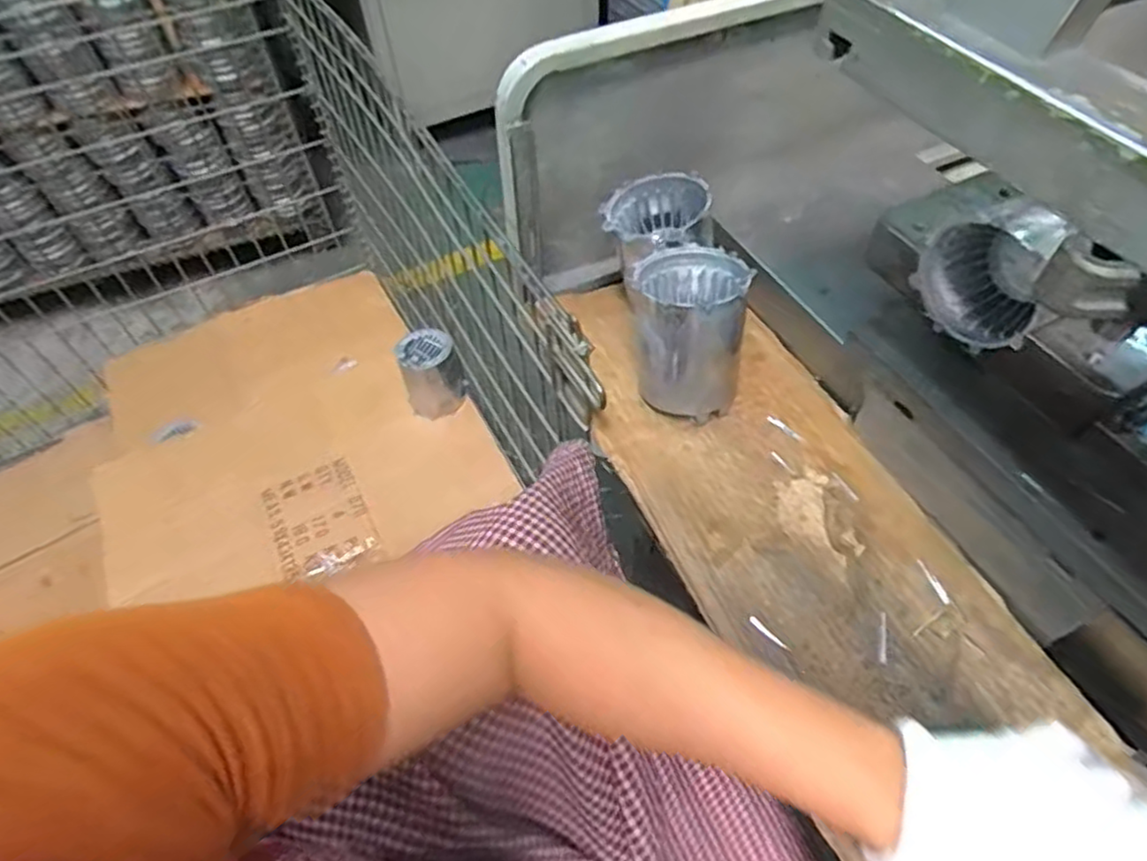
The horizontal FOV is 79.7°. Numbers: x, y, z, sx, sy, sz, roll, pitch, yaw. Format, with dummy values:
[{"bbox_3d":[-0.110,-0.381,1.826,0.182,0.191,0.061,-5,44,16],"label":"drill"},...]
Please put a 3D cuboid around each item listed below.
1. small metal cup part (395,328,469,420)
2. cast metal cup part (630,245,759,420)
[{"bbox_3d":[-0.228,-0.089,1.113,0.094,0.130,0.095,-21,56,-12],"label":"small metal cup part"},{"bbox_3d":[0.099,-0.082,0.595,0.086,0.123,0.107,-4,54,-1],"label":"cast metal cup part"}]

